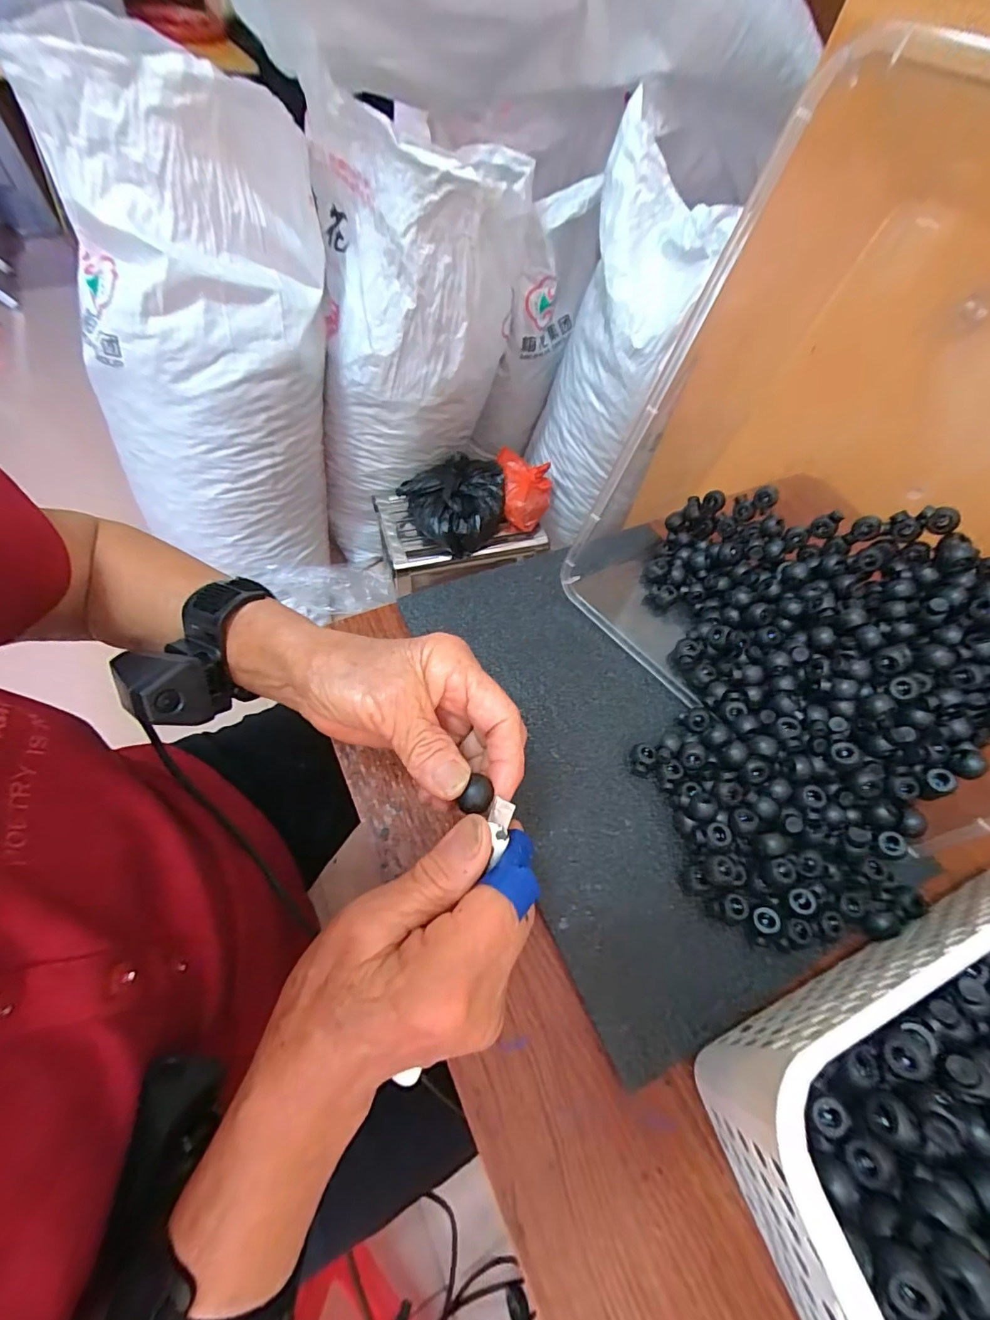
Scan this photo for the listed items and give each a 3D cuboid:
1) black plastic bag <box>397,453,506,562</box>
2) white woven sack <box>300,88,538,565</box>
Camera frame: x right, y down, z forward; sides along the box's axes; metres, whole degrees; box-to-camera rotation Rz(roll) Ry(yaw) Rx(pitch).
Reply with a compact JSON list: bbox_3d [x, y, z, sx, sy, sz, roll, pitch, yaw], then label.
[{"bbox_3d":[-0.060,-0.281,0.873,0.184,0.085,0.144,-29,67,-20],"label":"black plastic bag"},{"bbox_3d":[-0.168,-0.447,0.828,0.281,0.651,0.252,-3,59,-28],"label":"white woven sack"}]

